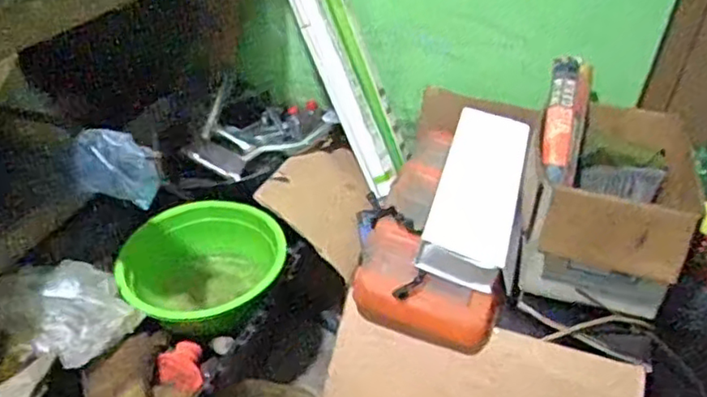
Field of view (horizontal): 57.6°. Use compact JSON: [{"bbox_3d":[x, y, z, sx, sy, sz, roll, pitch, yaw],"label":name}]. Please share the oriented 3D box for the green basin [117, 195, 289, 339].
[{"bbox_3d":[-0.215,0.109,0.896,0.215,0.115,0.217,5,33,-3],"label":"green basin"}]

